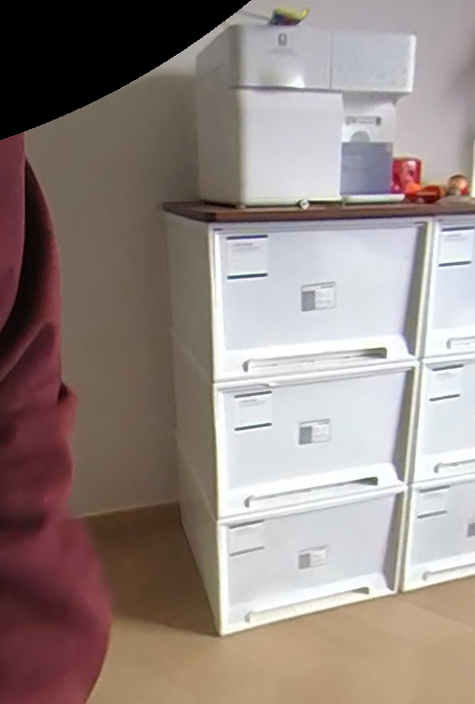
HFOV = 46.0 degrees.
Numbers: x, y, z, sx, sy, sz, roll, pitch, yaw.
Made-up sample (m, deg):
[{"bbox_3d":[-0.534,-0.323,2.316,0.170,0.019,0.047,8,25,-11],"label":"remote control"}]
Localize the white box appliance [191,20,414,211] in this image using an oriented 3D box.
[{"bbox_3d":[0.120,-0.459,1.124,0.394,0.293,0.242,-7,19,-18],"label":"white box appliance"}]

